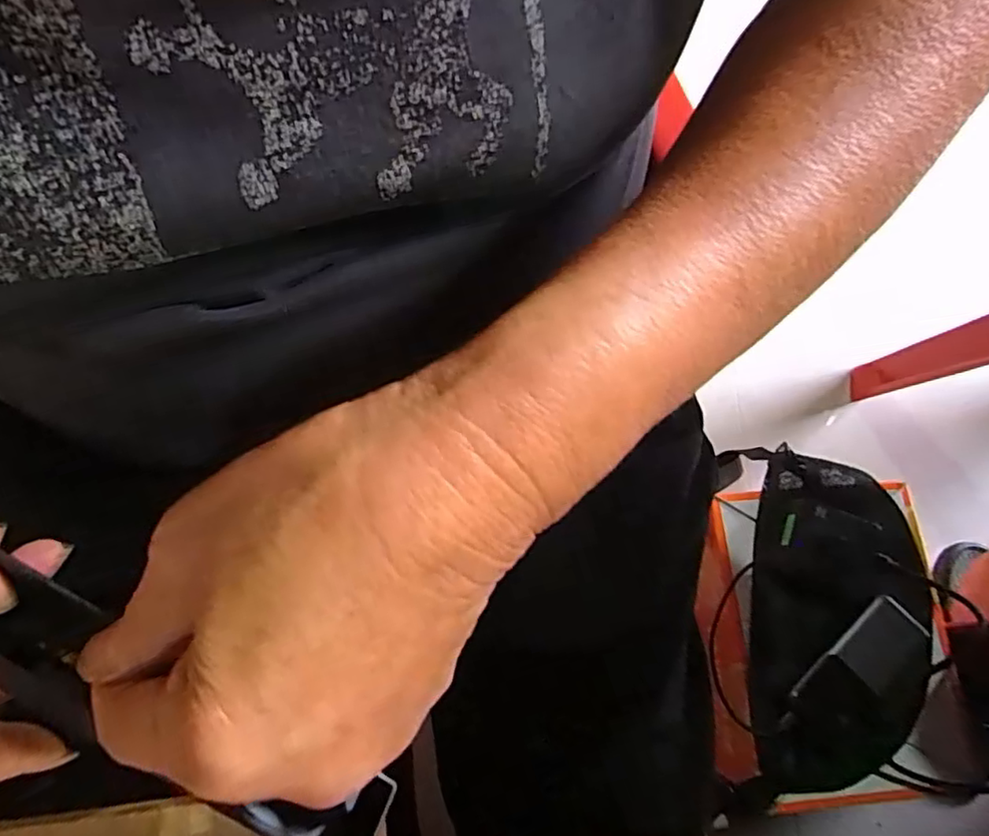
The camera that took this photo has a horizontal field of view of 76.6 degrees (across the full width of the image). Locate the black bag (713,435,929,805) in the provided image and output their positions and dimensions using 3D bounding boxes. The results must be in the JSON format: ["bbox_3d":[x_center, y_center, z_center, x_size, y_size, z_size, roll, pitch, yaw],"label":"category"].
[{"bbox_3d":[0.308,0.168,0.561,0.179,0.063,0.304,2,72,2],"label":"black bag"}]

